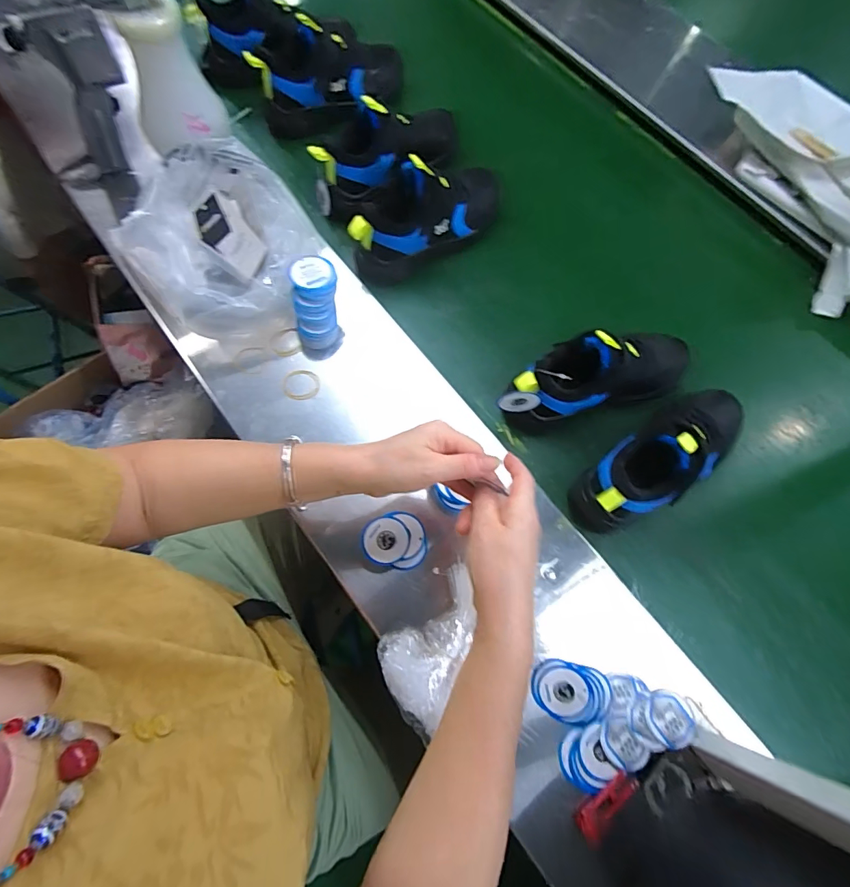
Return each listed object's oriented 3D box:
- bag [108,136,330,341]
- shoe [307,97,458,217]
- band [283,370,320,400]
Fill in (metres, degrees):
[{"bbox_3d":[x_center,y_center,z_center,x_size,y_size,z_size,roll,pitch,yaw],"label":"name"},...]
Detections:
[{"bbox_3d":[-0.239,-0.233,0.540,0.194,0.112,0.207,-41,78,-13],"label":"bag"},{"bbox_3d":[-0.049,-0.422,0.633,0.231,0.098,0.079,-23,75,-8],"label":"shoe"},{"bbox_3d":[-0.150,-0.071,0.539,0.044,0.005,0.040,0,73,-1],"label":"band"}]

